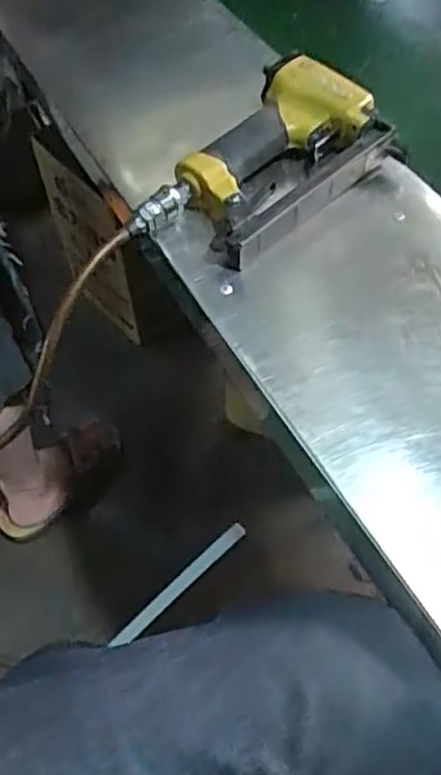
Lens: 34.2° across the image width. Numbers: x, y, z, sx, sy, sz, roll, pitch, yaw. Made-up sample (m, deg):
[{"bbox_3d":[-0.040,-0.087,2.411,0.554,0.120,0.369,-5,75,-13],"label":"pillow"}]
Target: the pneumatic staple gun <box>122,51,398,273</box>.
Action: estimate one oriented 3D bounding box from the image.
[{"bbox_3d":[0.047,-0.175,0.574,0.124,0.045,0.219,30,61,22],"label":"pneumatic staple gun"}]

